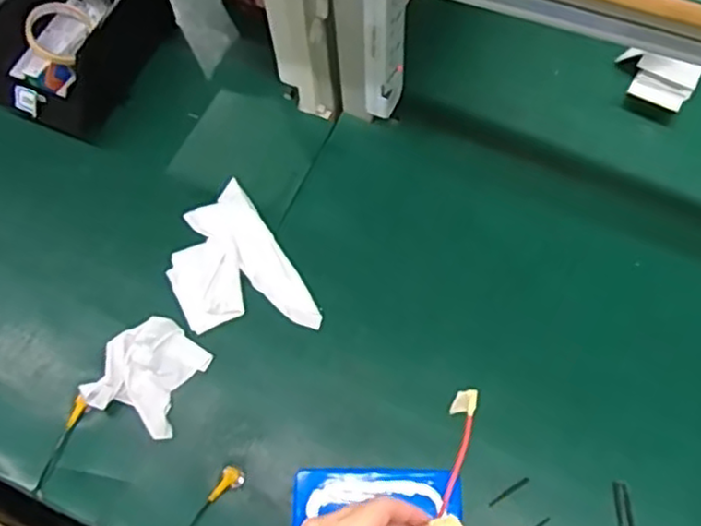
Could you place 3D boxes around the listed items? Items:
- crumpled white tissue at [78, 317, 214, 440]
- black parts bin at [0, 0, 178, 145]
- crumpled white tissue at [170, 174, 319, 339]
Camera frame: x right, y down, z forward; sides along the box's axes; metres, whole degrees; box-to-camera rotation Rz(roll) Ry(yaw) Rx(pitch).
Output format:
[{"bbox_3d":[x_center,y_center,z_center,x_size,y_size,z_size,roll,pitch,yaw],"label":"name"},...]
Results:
[{"bbox_3d":[-0.227,0.122,0.775,0.105,0.031,0.117,24,69,13],"label":"crumpled white tissue"},{"bbox_3d":[-0.371,-0.320,0.940,0.161,0.128,0.271,24,69,13],"label":"black parts bin"},{"bbox_3d":[-0.144,0.014,0.832,0.135,0.022,0.213,-30,67,-10],"label":"crumpled white tissue"}]

